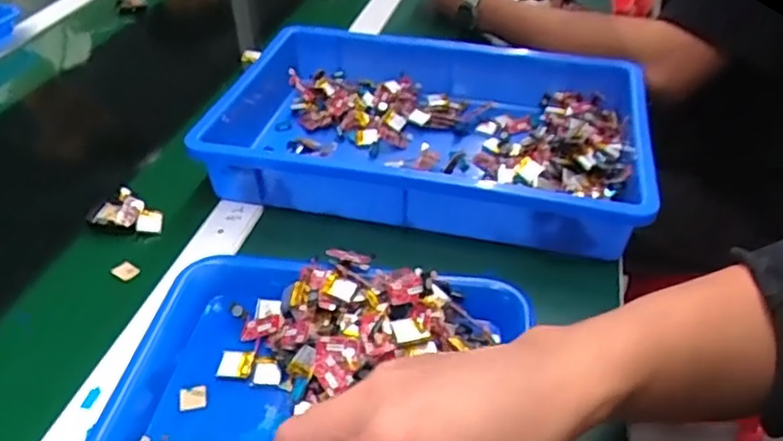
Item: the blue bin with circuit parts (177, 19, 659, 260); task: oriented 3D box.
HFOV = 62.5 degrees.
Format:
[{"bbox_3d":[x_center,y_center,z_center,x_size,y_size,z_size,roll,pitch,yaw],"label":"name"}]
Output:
[{"bbox_3d":[0.021,-0.085,0.618,0.406,0.077,0.250,8,40,9],"label":"blue bin with circuit parts"}]

